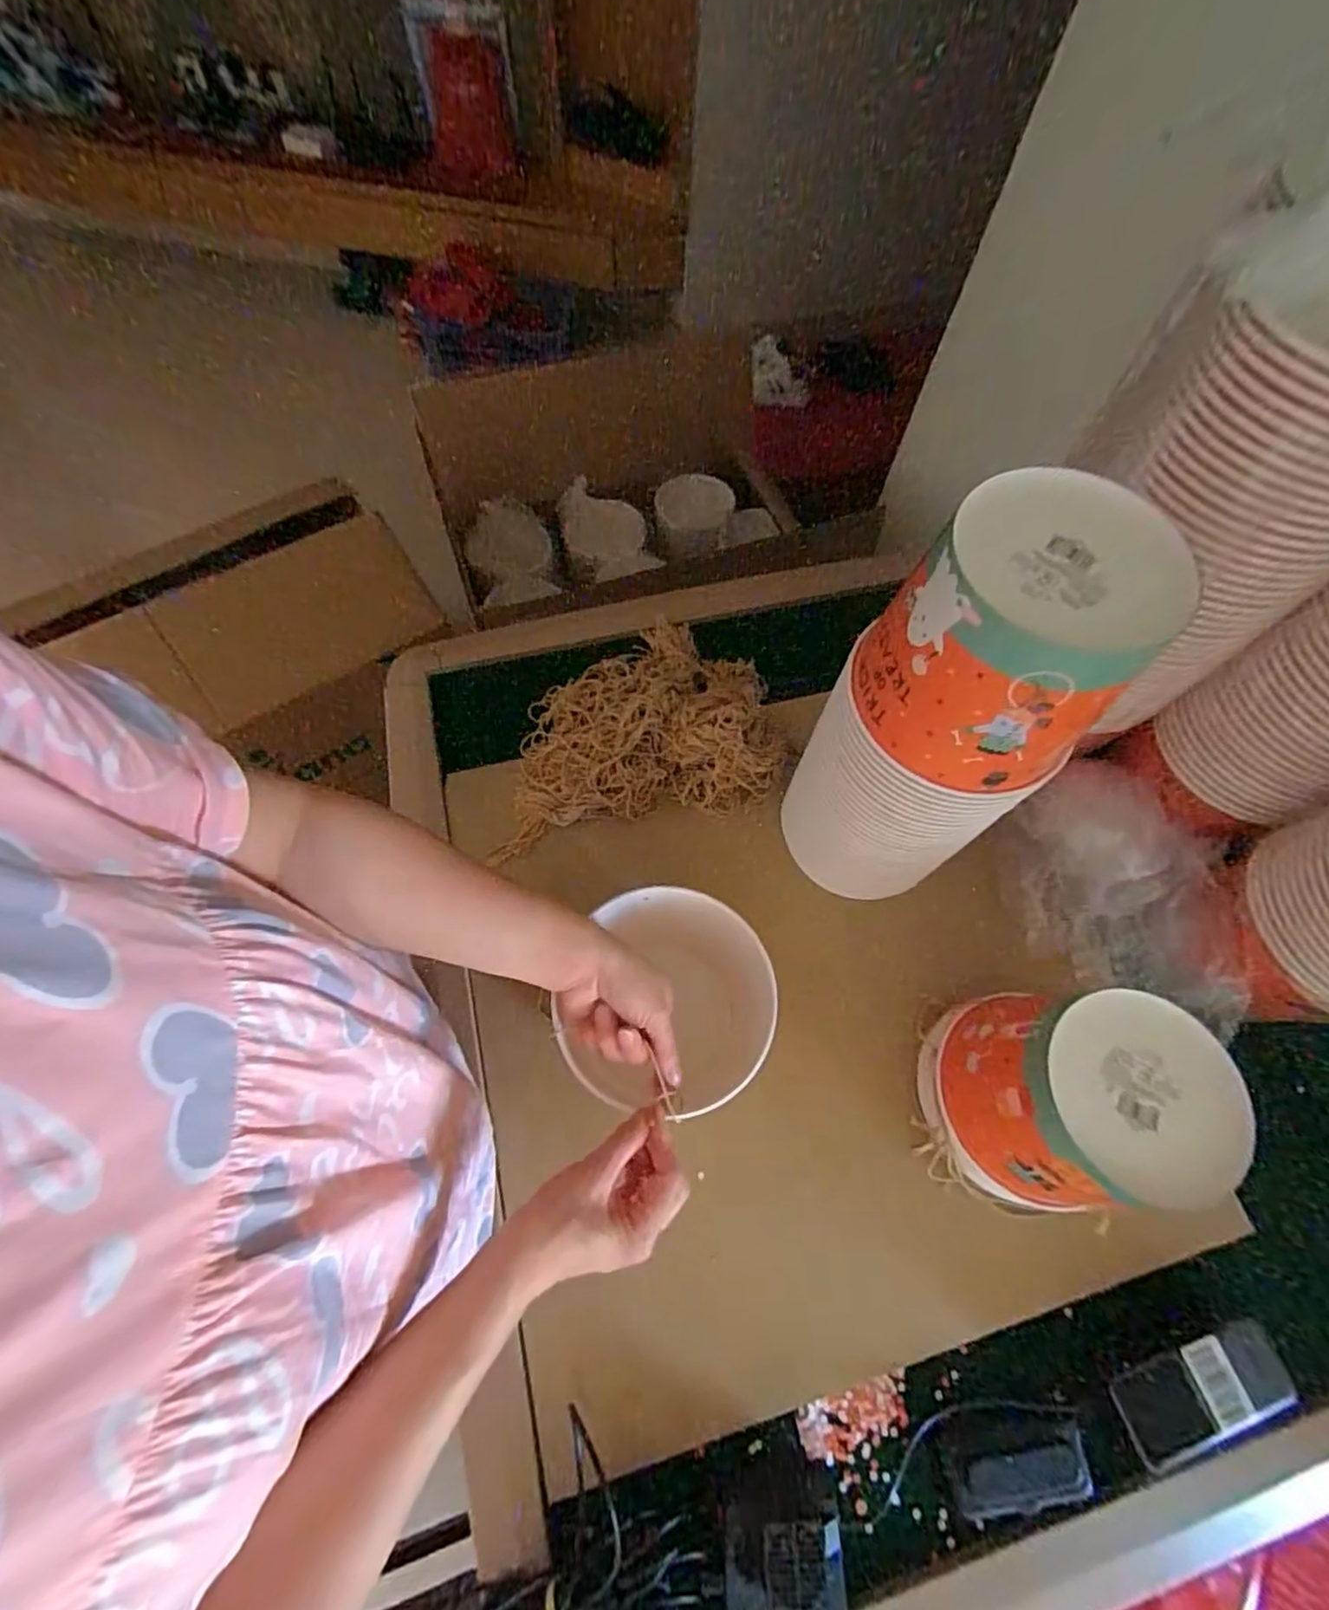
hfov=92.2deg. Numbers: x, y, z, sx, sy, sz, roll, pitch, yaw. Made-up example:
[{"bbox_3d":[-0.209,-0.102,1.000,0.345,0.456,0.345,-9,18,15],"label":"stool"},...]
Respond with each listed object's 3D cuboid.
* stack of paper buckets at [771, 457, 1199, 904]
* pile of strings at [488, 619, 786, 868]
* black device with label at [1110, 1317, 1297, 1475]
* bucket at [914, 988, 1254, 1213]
[{"bbox_3d":[0.186,-0.039,0.482,0.145,0.365,0.145,-37,72,-18],"label":"stack of paper buckets"},{"bbox_3d":[-0.025,-0.101,0.689,0.281,0.073,0.239,-7,66,-6],"label":"pile of strings"},{"bbox_3d":[0.389,0.420,0.459,0.129,0.019,0.056,-16,67,-10],"label":"black device with label"},{"bbox_3d":[0.292,0.224,0.478,0.140,0.165,0.136,1,65,-2],"label":"bucket"}]

